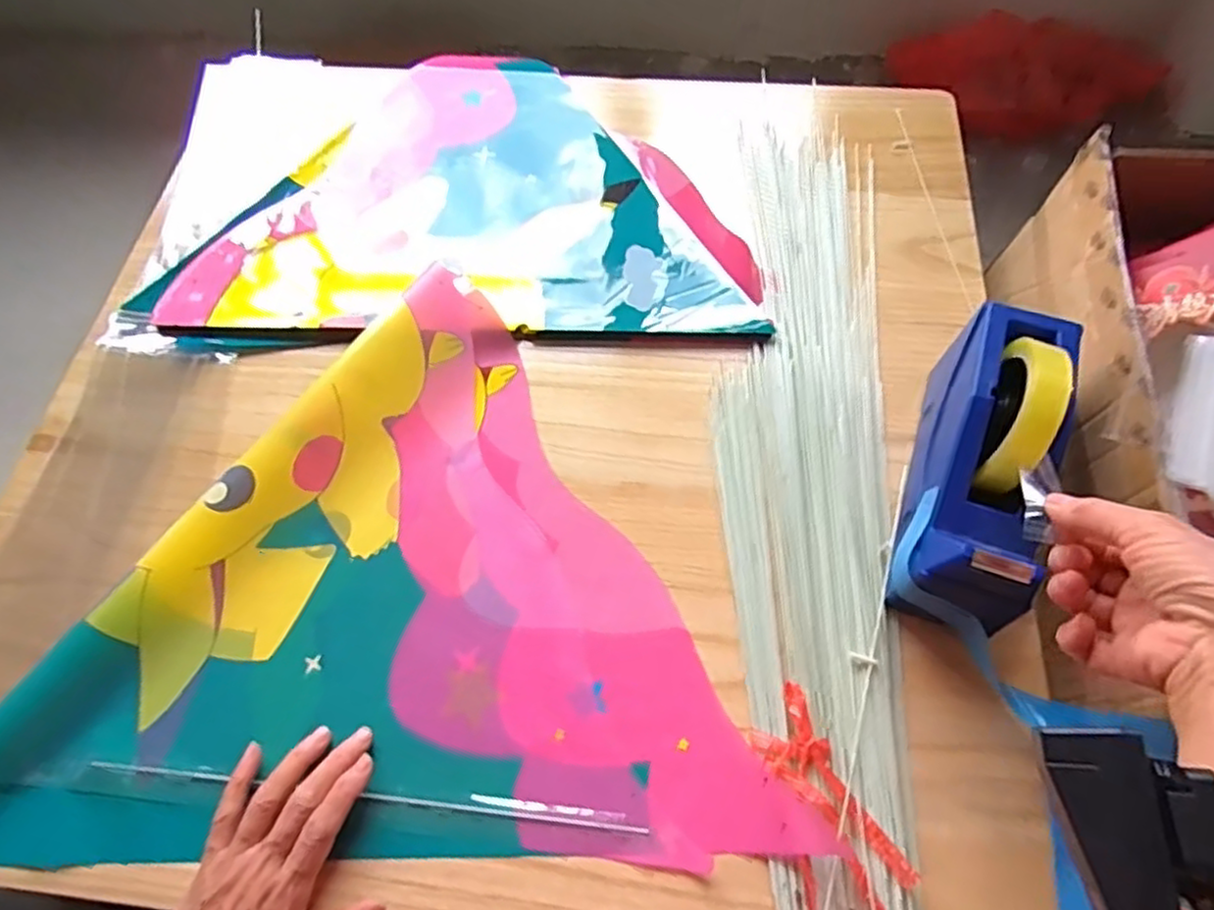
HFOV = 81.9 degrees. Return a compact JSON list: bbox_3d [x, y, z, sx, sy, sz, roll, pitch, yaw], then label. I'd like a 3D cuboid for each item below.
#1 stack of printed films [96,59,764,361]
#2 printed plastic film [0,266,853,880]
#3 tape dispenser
[{"bbox_3d":[-0.150,-0.253,0.642,0.532,0.026,0.350,-3,65,-1],"label":"stack of printed films"},{"bbox_3d":[-0.114,0.153,0.460,0.444,0.038,0.469,34,72,17],"label":"printed plastic film"},{"bbox_3d":[0.247,0.006,0.459,0.074,0.120,0.200,15,65,10],"label":"tape dispenser"}]

